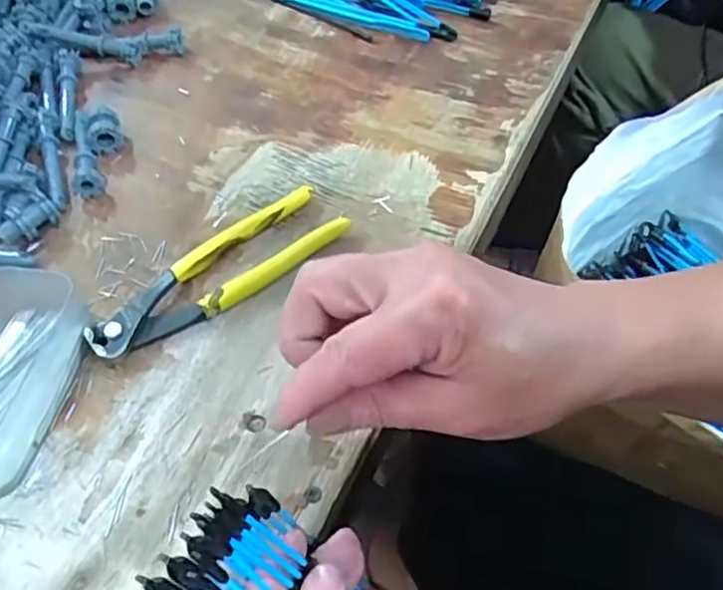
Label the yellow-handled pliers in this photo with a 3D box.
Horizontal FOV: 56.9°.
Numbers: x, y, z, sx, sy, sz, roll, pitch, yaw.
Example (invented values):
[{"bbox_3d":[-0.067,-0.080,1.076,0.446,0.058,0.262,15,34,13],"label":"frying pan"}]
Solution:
[{"bbox_3d":[-0.083,-0.011,0.395,0.159,0.018,0.049,-35,58,-20],"label":"yellow-handled pliers"}]

